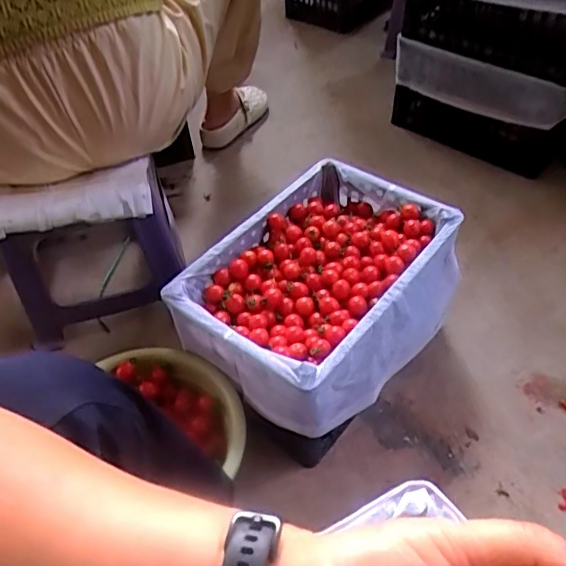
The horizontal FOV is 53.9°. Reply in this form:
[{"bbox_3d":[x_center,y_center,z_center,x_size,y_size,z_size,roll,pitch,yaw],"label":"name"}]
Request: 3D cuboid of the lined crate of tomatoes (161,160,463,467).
[{"bbox_3d":[0.064,0.009,0.771,0.266,0.155,0.353,30,56,26],"label":"lined crate of tomatoes"}]

